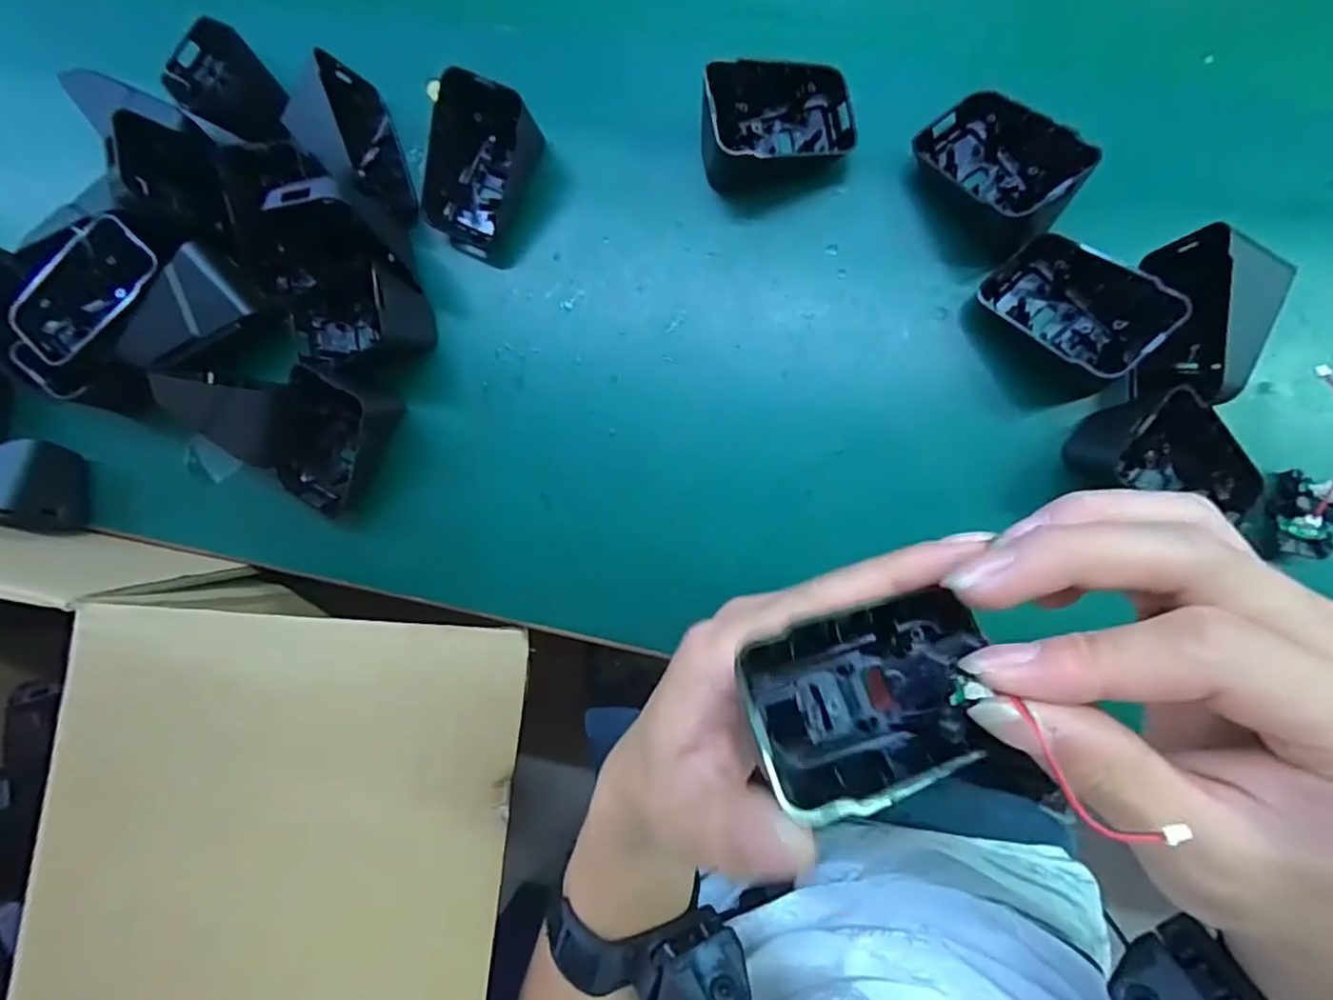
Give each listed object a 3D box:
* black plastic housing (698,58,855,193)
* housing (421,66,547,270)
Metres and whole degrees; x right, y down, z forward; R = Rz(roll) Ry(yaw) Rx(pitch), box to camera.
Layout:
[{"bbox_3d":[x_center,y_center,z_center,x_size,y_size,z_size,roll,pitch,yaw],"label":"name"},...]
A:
[{"bbox_3d":[0.050,-0.173,0.293,0.070,0.040,0.045,-11,84,6],"label":"black plastic housing"},{"bbox_3d":[-0.089,-0.156,0.308,0.048,0.042,0.066,27,89,8],"label":"housing"}]

